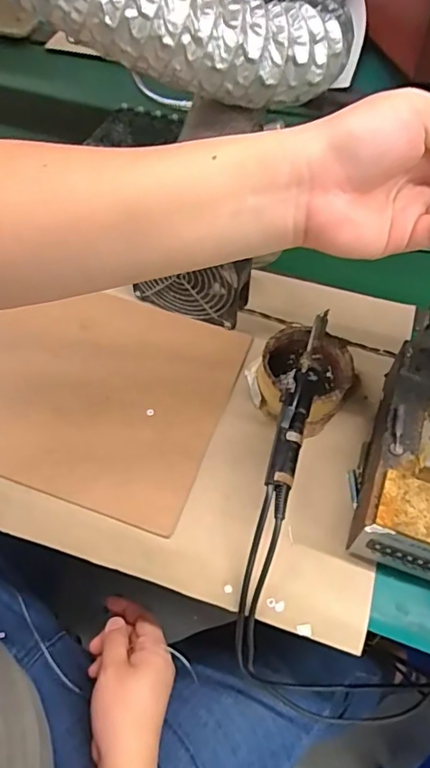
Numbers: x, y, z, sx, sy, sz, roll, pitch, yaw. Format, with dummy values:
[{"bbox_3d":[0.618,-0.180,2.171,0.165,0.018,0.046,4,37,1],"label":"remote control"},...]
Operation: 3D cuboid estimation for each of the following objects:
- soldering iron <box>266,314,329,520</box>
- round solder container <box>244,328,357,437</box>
[{"bbox_3d":[0.072,0.012,0.439,0.023,0.021,0.201,16,57,10],"label":"soldering iron"},{"bbox_3d":[0.083,-0.012,0.481,0.092,0.058,0.090,0,57,0],"label":"round solder container"}]

